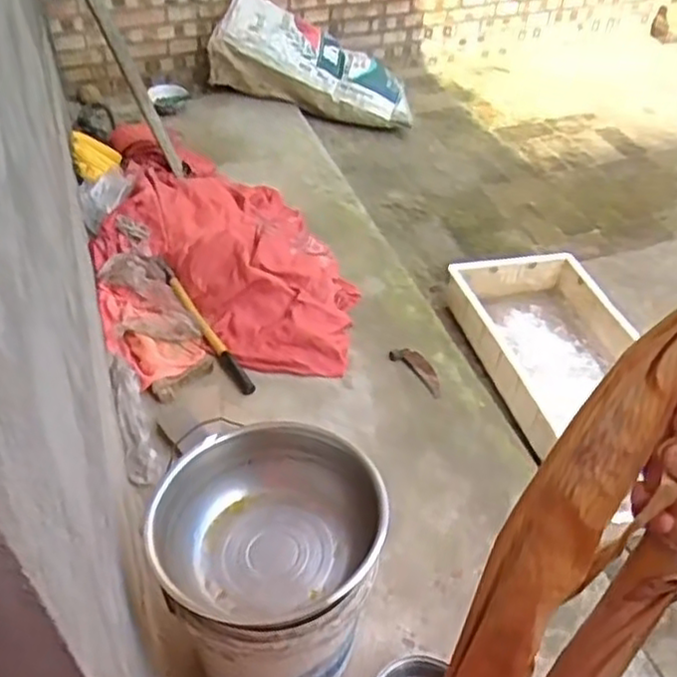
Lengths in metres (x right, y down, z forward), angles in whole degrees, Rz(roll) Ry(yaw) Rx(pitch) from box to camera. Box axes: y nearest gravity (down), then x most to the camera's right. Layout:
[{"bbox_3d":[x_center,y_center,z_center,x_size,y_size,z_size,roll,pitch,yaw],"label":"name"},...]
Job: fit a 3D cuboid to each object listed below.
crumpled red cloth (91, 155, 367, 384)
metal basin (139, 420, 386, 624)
[{"bbox_3d":[-0.321,-0.206,1.926,0.630,0.144,0.845,-13,44,-11],"label":"crumpled red cloth"},{"bbox_3d":[-0.097,0.266,1.003,0.308,0.118,0.288,10,44,13],"label":"metal basin"}]

